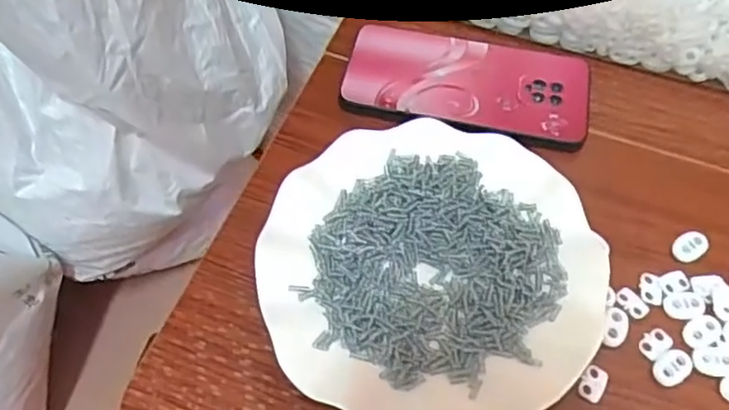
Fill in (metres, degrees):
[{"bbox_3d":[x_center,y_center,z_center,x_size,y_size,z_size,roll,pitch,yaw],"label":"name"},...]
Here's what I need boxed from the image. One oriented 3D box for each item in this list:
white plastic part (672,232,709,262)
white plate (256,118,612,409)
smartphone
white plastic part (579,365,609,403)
[{"bbox_3d":[0.194,0.025,0.383,0.016,0.005,0.021,40,66,21],"label":"white plastic part"},{"bbox_3d":[0.037,0.033,0.361,0.181,0.026,0.182,0,59,0],"label":"white plate"},{"bbox_3d":[0.070,-0.084,0.441,0.164,0.007,0.085,8,59,5],"label":"smartphone"},{"bbox_3d":[0.121,0.094,0.338,0.012,0.004,0.019,28,63,15],"label":"white plastic part"}]

